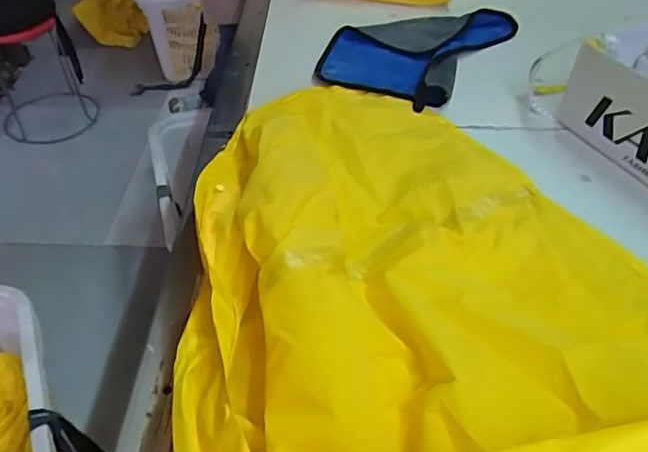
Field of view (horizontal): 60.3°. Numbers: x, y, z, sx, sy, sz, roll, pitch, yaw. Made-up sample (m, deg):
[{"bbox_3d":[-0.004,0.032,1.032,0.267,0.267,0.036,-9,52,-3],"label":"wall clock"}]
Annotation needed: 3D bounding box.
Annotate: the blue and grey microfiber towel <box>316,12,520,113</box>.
[{"bbox_3d":[0.159,-0.328,1.024,0.271,0.048,0.388,23,49,22],"label":"blue and grey microfiber towel"}]

